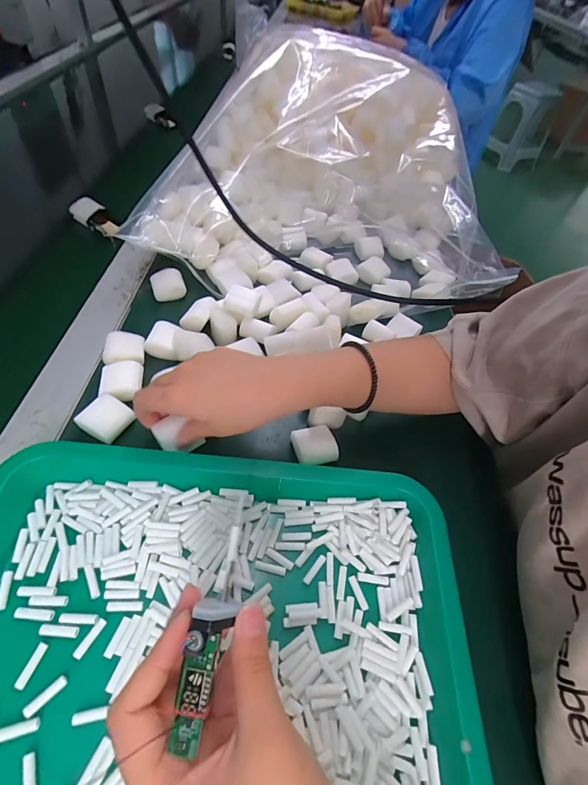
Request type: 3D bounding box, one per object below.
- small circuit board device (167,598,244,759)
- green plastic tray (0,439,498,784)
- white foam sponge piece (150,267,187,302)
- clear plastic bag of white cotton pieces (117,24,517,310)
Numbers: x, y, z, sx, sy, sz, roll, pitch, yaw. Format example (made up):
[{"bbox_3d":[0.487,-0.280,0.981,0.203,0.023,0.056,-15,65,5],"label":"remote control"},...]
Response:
[{"bbox_3d":[-0.039,0.119,0.158,0.016,0.021,0.052,10,58,3],"label":"small circuit board device"},{"bbox_3d":[-0.061,0.160,0.220,0.351,0.032,0.258,3,53,-2],"label":"green plastic tray"},{"bbox_3d":[-0.151,-0.128,0.441,0.037,0.029,0.031,-17,57,-16],"label":"white foam sponge piece"},{"bbox_3d":[0.044,-0.330,0.522,0.426,0.171,0.454,5,53,-1],"label":"clear plastic bag of white cotton pieces"}]

